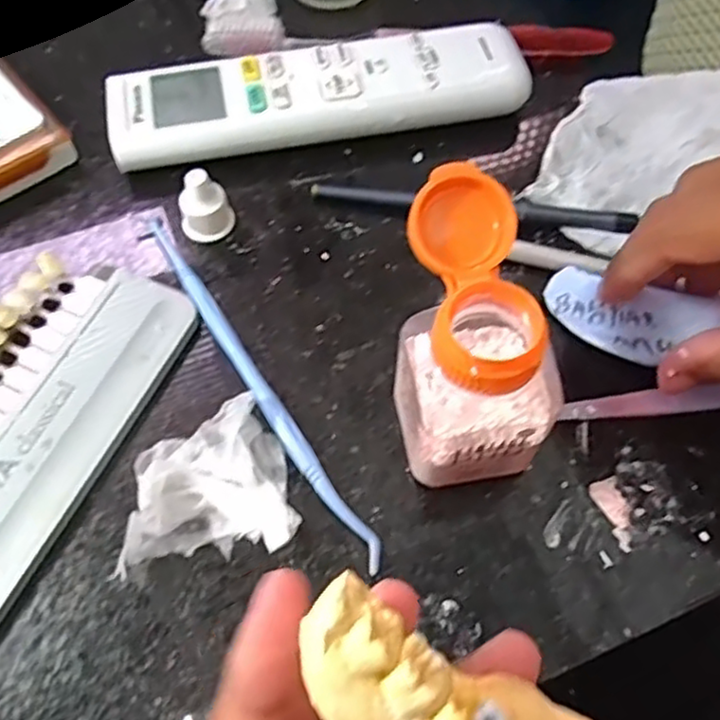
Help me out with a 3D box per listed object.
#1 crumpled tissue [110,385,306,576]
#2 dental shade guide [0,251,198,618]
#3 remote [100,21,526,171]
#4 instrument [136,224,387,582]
[{"bbox_3d":[-0.051,0.038,0.218,0.054,0.016,0.048,-12,63,-7],"label":"crumpled tissue"},{"bbox_3d":[-0.118,0.028,0.227,0.066,0.008,0.146,21,64,10],"label":"dental shade guide"},{"bbox_3d":[-0.016,-0.113,0.296,0.175,0.020,0.054,-12,63,-7],"label":"remote"},{"bbox_3d":[-0.039,0.004,0.242,0.010,0.005,0.159,-31,67,-16],"label":"instrument"}]

